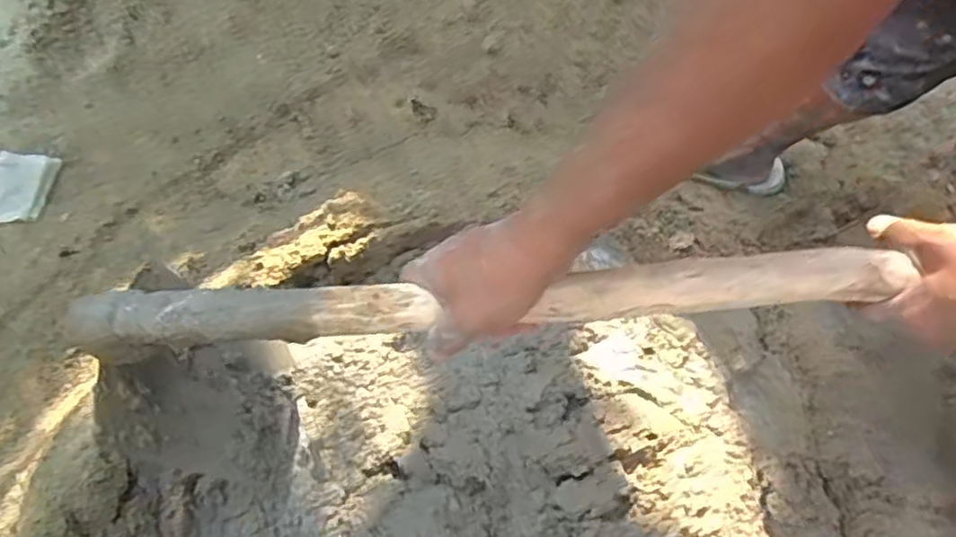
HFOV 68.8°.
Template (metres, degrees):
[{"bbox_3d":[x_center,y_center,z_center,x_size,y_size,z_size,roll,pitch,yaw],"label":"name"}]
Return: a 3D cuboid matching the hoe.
[{"bbox_3d":[-0.013,0.065,0.555,0.605,0.271,0.101,-14,56,22],"label":"hoe"}]

